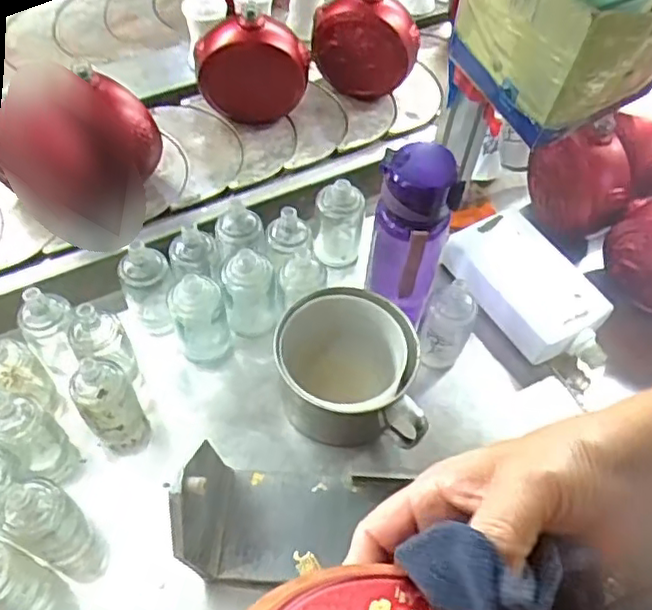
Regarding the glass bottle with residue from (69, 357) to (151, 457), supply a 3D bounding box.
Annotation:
[{"bbox_3d":[-0.206,0.100,0.634,0.048,0.129,0.045,1,58,-2],"label":"glass bottle with residue"}]

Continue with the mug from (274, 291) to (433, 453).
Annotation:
[{"bbox_3d":[0.023,0.066,0.668,0.142,0.099,0.139,6,58,1],"label":"mug"}]

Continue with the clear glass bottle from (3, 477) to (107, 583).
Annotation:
[{"bbox_3d":[-0.234,0.202,0.578,0.059,0.138,0.054,31,62,16],"label":"clear glass bottle"}]

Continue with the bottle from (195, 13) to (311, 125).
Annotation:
[{"bbox_3d":[-0.093,-0.297,0.834,0.138,0.131,0.045,-1,58,-4],"label":"bottle"}]

